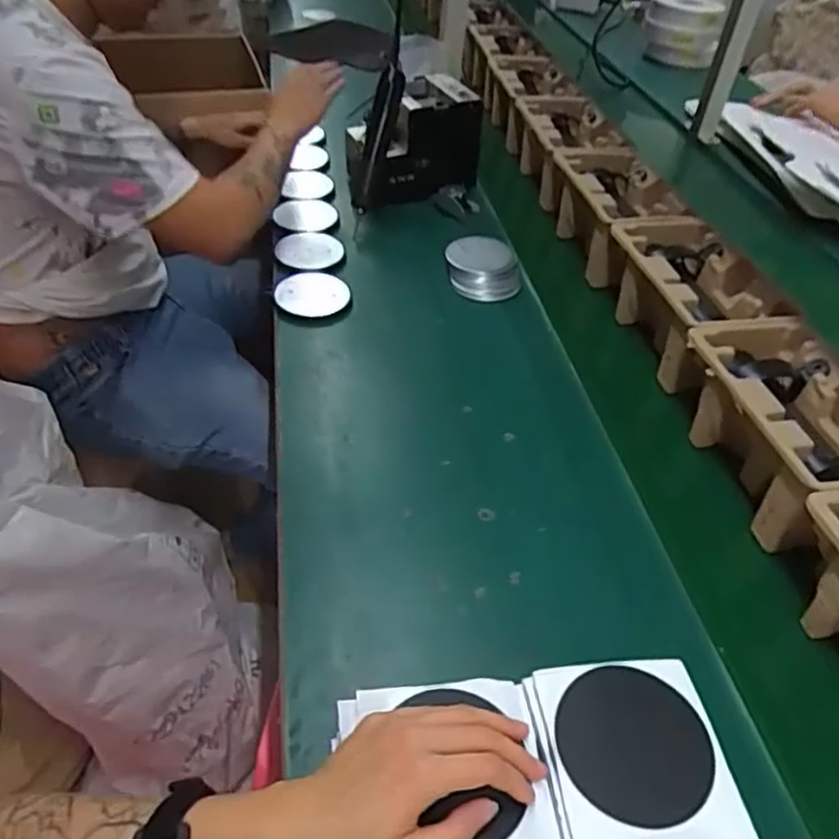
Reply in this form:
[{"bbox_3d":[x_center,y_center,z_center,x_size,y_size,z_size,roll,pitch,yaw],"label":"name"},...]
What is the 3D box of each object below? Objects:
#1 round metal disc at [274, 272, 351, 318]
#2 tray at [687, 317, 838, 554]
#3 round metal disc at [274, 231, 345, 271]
[{"bbox_3d":[-0.136,-0.159,0.875,0.090,0.021,0.090,2,43,-5],"label":"round metal disc"},{"bbox_3d":[0.364,0.010,0.679,0.143,0.098,0.232,-5,45,-11],"label":"tray"},{"bbox_3d":[-0.152,-0.229,0.944,0.091,0.020,0.096,3,43,-3],"label":"round metal disc"}]

